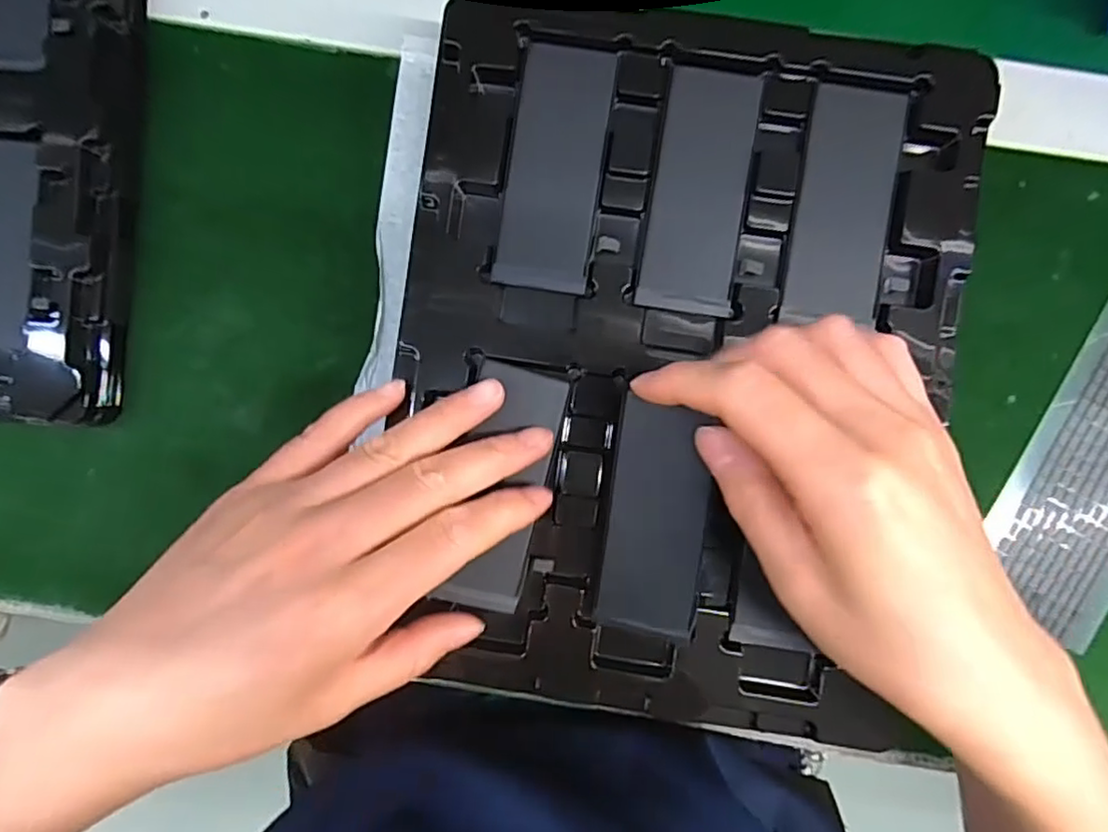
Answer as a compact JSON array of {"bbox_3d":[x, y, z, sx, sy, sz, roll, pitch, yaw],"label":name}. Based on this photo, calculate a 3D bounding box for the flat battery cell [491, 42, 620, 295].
[{"bbox_3d":[0.000,-0.099,0.253,0.037,0.005,0.094,8,91,0],"label":"flat battery cell"}]

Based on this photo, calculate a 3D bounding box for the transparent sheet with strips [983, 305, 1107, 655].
[{"bbox_3d":[0.262,0.023,0.301,0.069,0.006,0.160,25,91,0],"label":"transparent sheet with strips"}]

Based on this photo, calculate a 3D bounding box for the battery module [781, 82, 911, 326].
[{"bbox_3d":[0.116,-0.083,0.250,0.037,0.006,0.091,9,91,0],"label":"battery module"}]

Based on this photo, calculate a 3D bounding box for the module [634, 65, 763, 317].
[{"bbox_3d":[0.058,-0.089,0.251,0.038,0.006,0.094,9,91,0],"label":"module"}]

